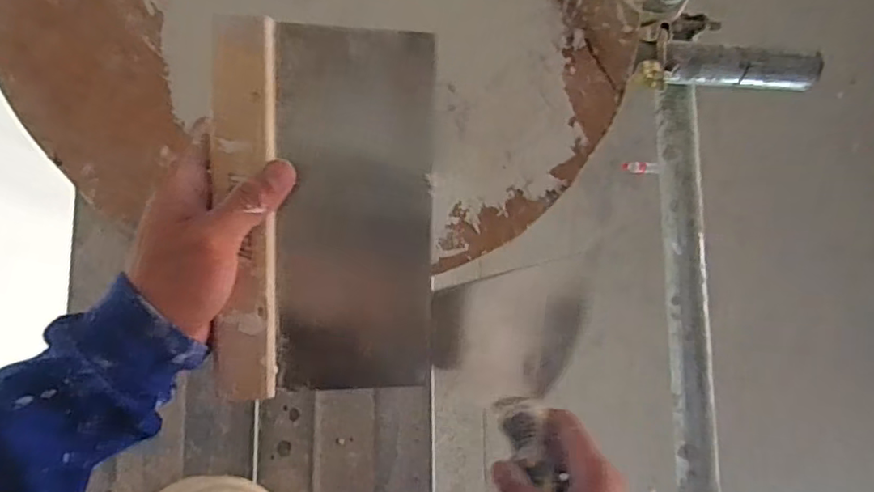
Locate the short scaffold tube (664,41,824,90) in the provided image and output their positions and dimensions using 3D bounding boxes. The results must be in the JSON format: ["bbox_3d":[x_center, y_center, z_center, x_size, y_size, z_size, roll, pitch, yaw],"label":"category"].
[{"bbox_3d":[0.351,-0.211,0.658,0.203,0.047,0.050,0,84,-7],"label":"short scaffold tube"}]

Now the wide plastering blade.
[{"bbox_3d":[-0.059,-0.018,0.308,0.115,0.010,0.195,0,96,-14],"label":"wide plastering blade"}]

